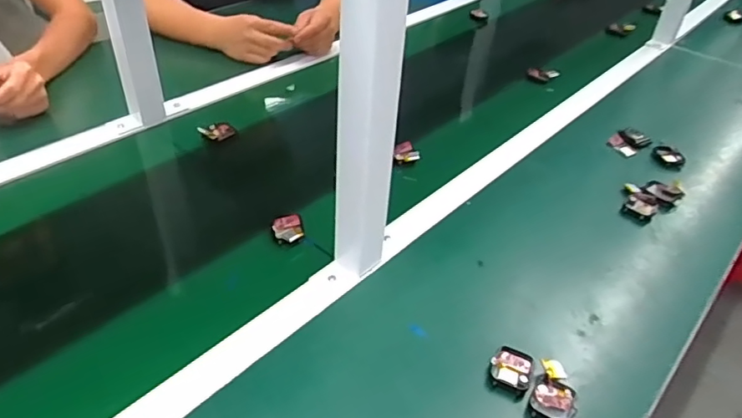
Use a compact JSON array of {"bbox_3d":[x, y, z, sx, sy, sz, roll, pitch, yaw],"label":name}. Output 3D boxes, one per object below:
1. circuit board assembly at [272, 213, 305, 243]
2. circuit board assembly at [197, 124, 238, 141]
[{"bbox_3d":[-0.099,0.022,0.660,0.035,0.011,0.050,-8,41,-15],"label":"circuit board assembly"},{"bbox_3d":[-0.228,-0.115,0.816,0.049,0.015,0.031,-25,48,-31],"label":"circuit board assembly"}]

